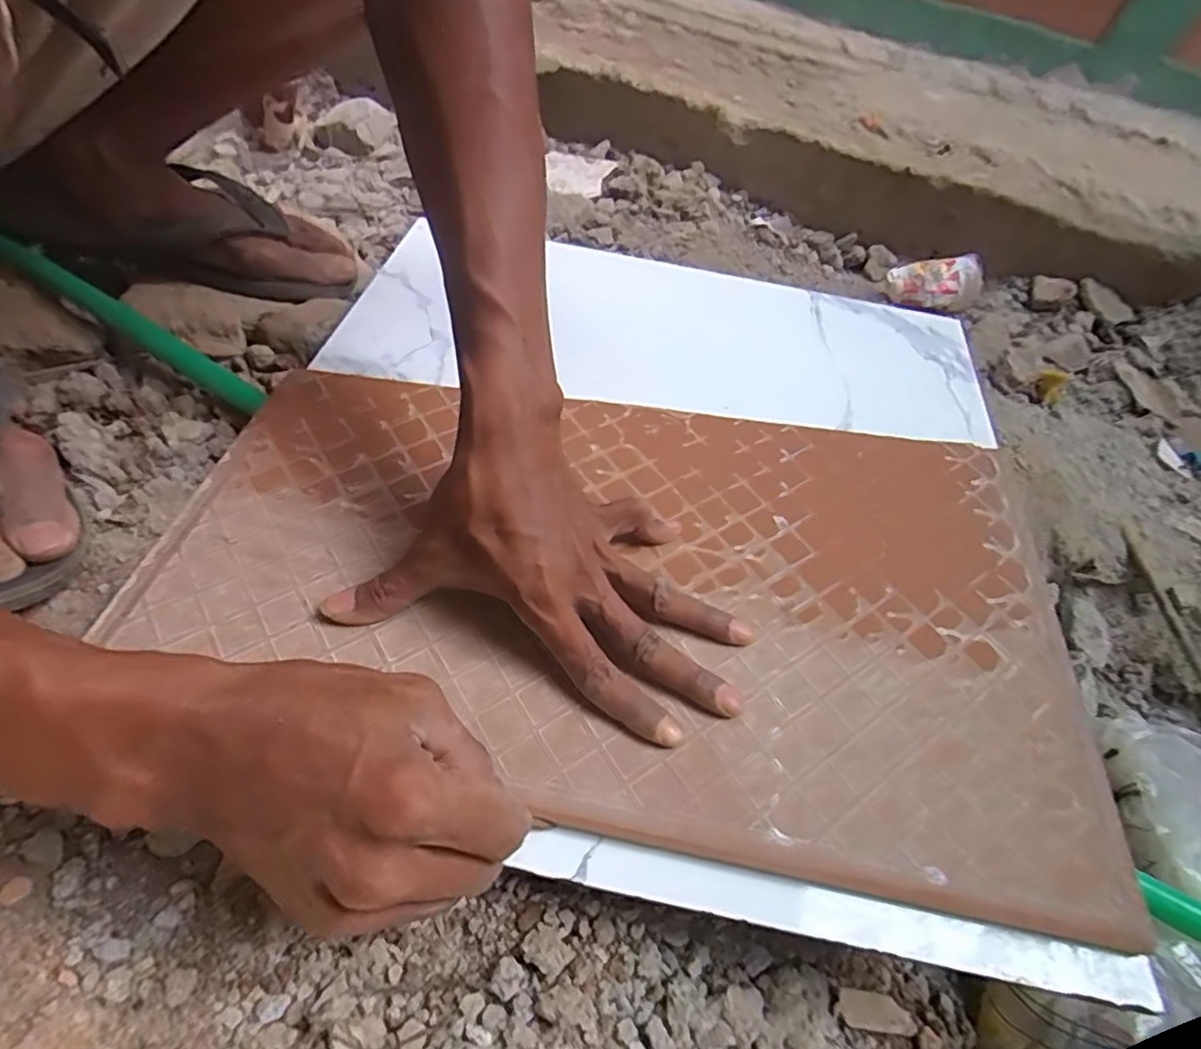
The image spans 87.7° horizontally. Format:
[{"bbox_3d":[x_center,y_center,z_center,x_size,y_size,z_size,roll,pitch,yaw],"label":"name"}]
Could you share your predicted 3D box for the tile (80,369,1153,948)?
[{"bbox_3d":[0.011,0.028,0.349,0.482,0.013,0.279,9,52,1],"label":"tile"}]

